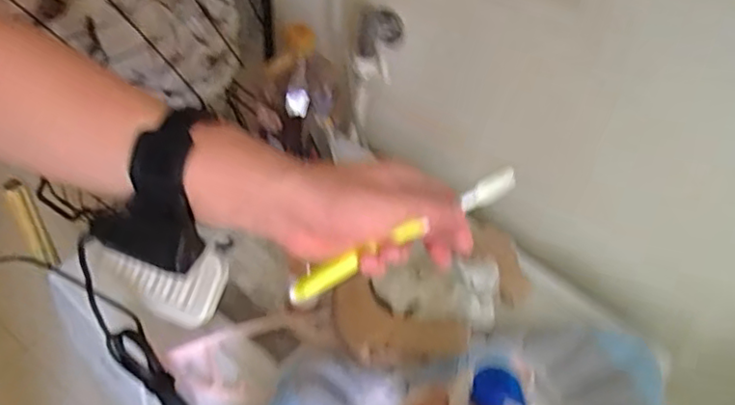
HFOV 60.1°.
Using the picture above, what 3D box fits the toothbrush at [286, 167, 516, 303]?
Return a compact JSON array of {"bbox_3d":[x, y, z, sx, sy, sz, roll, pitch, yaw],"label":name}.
[{"bbox_3d":[0.025,0.026,0.472,0.186,0.020,0.015,-29,57,1],"label":"toothbrush"}]

